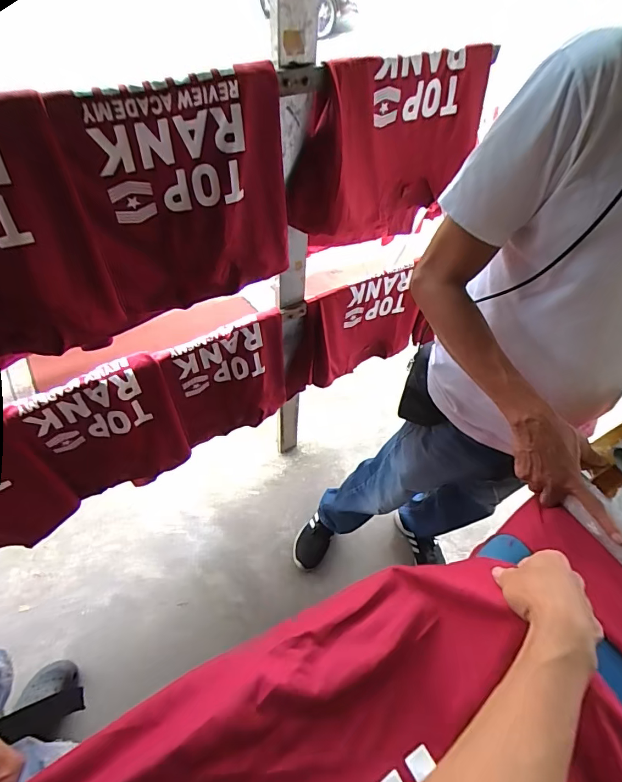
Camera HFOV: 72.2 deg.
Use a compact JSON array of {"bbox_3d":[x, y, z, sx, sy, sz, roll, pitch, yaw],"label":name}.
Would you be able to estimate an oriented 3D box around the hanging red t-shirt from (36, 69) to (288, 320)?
[{"bbox_3d":[-0.195,-0.331,0.754,0.369,0.350,0.077,-31,60,-28],"label":"hanging red t-shirt"}]

